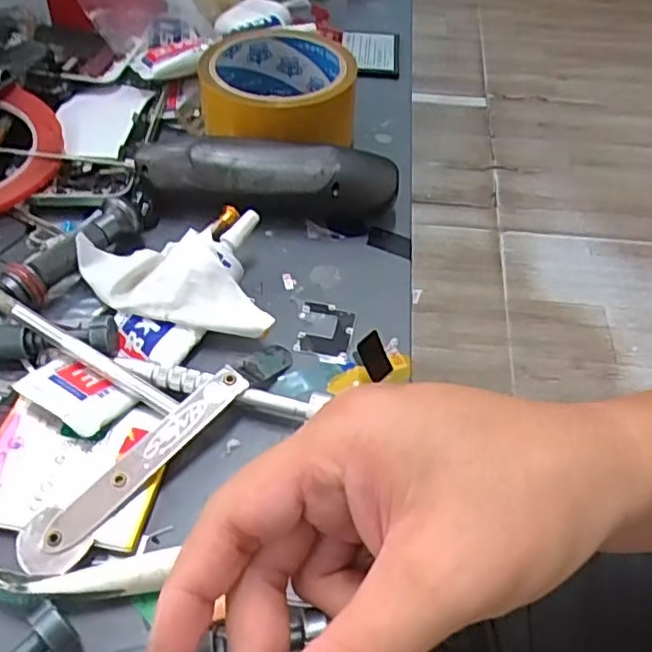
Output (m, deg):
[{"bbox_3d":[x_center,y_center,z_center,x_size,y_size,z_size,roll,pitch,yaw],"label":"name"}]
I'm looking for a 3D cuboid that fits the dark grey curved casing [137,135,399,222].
[{"bbox_3d":[-0.033,-0.083,0.371,0.139,0.040,0.027,6,48,4],"label":"dark grey curved casing"}]

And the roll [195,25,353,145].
[{"bbox_3d":[-0.031,-0.146,0.416,0.091,0.052,0.097,2,48,-3],"label":"roll"}]

